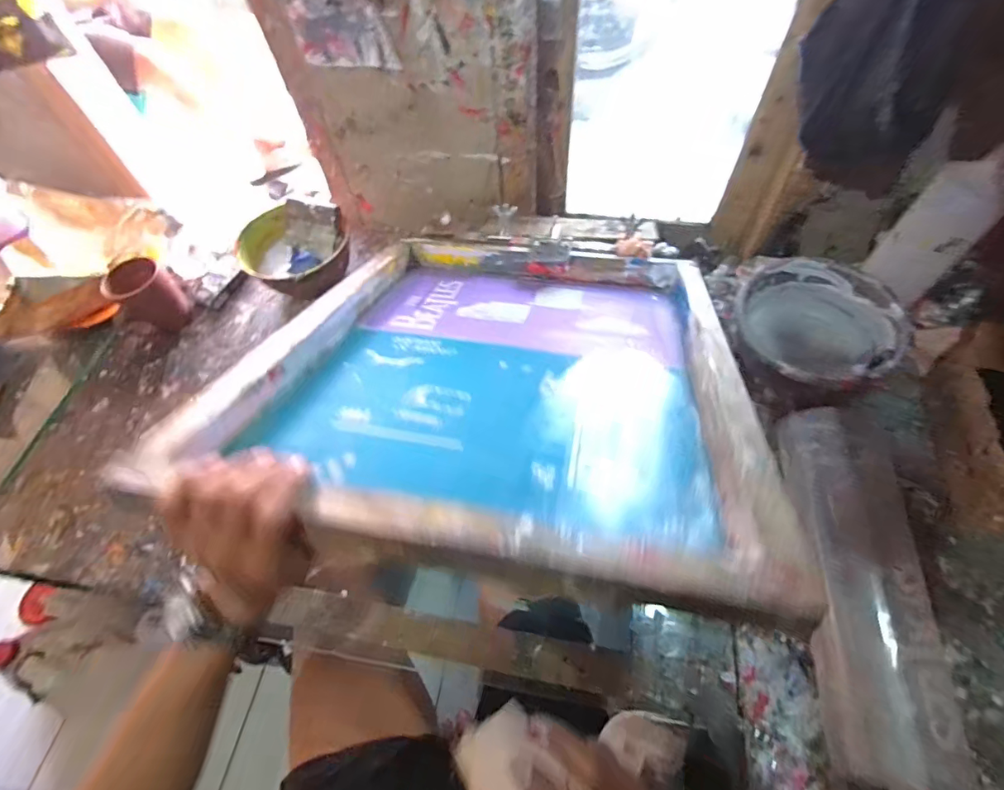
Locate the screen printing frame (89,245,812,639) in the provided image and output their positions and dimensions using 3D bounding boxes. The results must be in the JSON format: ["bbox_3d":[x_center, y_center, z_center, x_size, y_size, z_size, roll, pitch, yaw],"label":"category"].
[{"bbox_3d":[0.008,-0.052,0.503,0.433,0.047,0.533,8,37,9],"label":"screen printing frame"}]

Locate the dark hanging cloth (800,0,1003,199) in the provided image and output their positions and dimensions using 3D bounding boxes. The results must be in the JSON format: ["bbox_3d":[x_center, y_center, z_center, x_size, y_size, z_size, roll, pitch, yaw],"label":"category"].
[{"bbox_3d":[0.420,-0.382,0.512,0.055,0.246,0.185,-16,59,-5],"label":"dark hanging cloth"}]

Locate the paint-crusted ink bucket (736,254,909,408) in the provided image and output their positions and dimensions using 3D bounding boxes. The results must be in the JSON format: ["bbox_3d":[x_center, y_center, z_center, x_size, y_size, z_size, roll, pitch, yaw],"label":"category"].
[{"bbox_3d":[0.407,-0.079,0.625,0.193,0.085,0.212,-12,59,-3],"label":"paint-crusted ink bucket"}]

